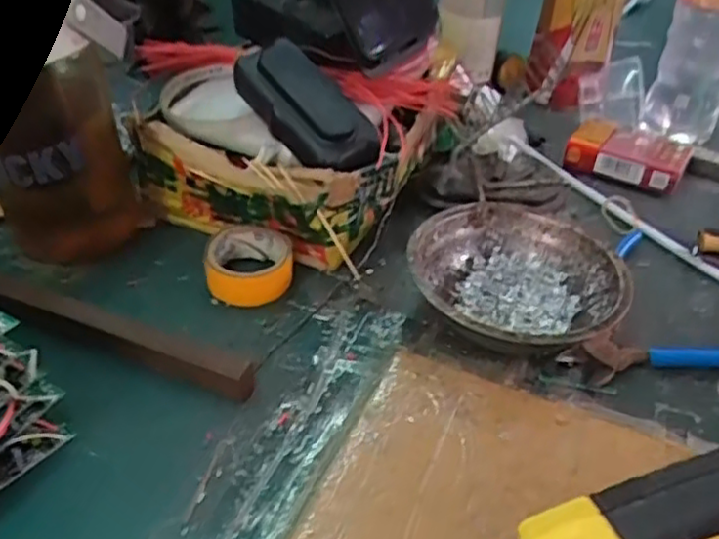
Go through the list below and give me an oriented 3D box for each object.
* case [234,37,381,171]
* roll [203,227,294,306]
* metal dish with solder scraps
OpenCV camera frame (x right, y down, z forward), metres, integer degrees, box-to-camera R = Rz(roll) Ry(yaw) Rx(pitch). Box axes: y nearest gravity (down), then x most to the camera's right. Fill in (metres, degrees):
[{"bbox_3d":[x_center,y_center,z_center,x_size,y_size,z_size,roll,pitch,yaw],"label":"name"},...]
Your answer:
[{"bbox_3d":[-0.034,-0.103,0.445,0.042,0.031,0.110,-33,71,-36],"label":"case"},{"bbox_3d":[-0.069,-0.003,0.438,0.051,0.026,0.054,6,39,3],"label":"roll"},{"bbox_3d":[0.091,0.011,0.415,0.122,0.042,0.120,2,39,-2],"label":"metal dish with solder scraps"}]

